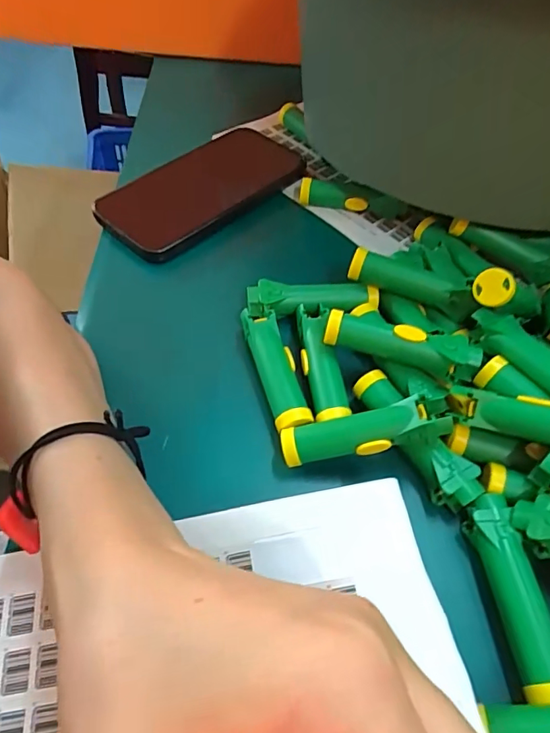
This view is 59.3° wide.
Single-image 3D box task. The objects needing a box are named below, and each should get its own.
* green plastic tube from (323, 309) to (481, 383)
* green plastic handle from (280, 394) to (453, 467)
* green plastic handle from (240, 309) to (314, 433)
[{"bbox_3d":[0.067,-0.010,0.261,0.079,0.022,0.016,14,54,7],"label":"green plastic tube"},{"bbox_3d":[0.043,0.033,0.236,0.081,0.015,0.019,-14,53,12],"label":"green plastic handle"},{"bbox_3d":[0.001,0.000,0.268,0.021,0.016,0.077,-12,56,-13],"label":"green plastic handle"}]

